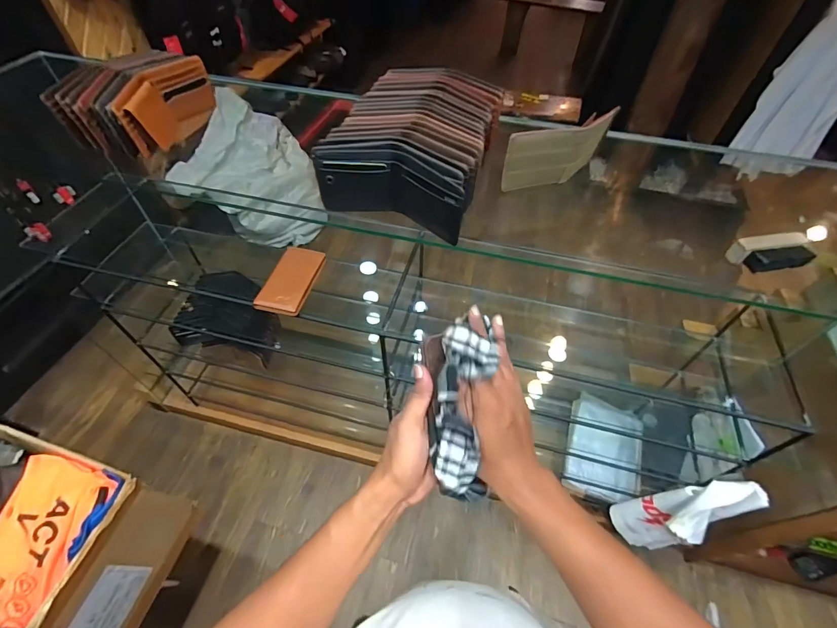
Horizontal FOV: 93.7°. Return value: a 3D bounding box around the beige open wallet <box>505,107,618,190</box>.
[{"bbox_3d":[0.228,-0.253,0.618,0.200,0.086,0.034,-19,55,-16],"label":"beige open wallet"}]

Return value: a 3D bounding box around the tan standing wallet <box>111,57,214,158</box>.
[{"bbox_3d":[-0.436,-0.354,0.686,0.069,0.107,0.208,12,52,8],"label":"tan standing wallet"}]

